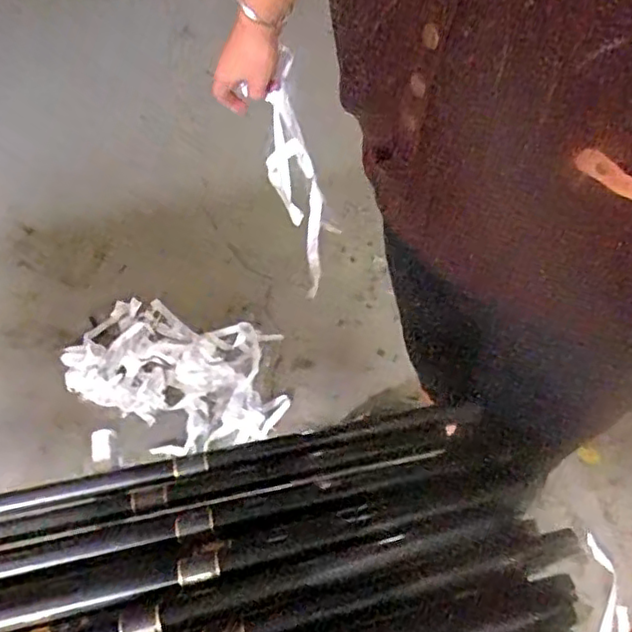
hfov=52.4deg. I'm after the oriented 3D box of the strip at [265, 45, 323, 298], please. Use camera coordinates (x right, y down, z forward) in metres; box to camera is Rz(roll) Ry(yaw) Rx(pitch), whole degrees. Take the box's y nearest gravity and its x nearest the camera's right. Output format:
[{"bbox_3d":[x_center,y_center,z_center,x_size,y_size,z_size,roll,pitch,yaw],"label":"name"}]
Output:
[{"bbox_3d":[-0.023,-0.158,0.924,0.052,0.479,0.067,34,71,21],"label":"strip"}]

